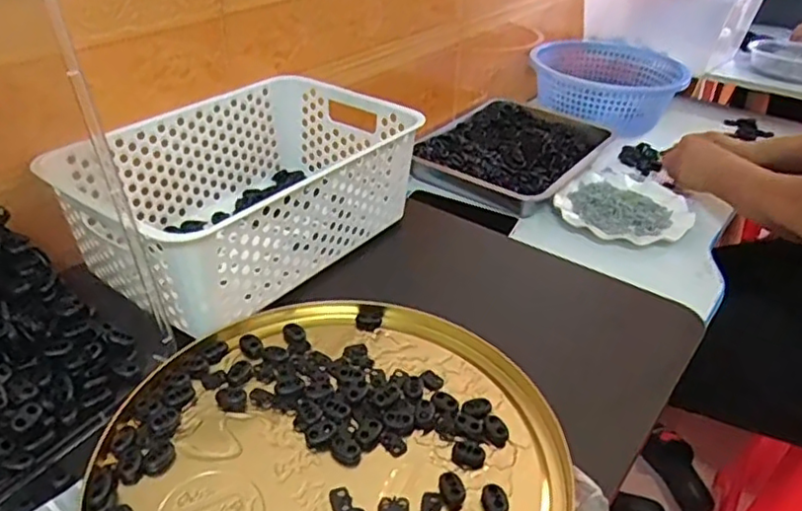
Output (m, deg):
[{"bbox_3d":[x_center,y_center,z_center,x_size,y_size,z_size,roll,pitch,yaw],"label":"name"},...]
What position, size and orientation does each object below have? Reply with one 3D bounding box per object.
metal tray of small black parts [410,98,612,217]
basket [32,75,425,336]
[{"bbox_3d":[0.175,-0.174,1.021,0.233,0.035,0.309,23,39,26],"label":"metal tray of small black parts"},{"bbox_3d":[-0.143,-0.065,0.605,0.202,0.099,0.305,26,40,29],"label":"basket"}]

